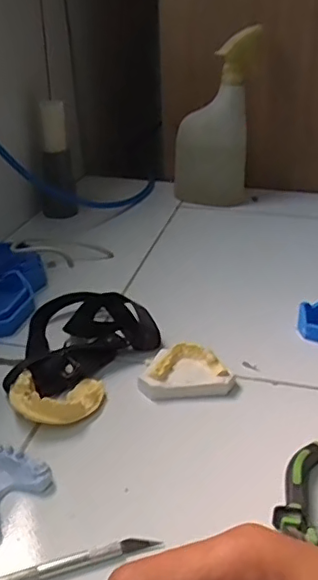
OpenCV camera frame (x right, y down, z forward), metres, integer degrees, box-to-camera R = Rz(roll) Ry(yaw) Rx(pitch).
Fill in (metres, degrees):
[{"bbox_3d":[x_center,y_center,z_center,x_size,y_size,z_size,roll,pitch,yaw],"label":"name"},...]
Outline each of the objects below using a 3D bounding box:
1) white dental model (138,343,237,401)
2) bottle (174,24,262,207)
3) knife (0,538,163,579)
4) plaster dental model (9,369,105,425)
[{"bbox_3d":[0.023,0.068,0.486,0.077,0.025,0.047,1,28,1],"label":"white dental model"},{"bbox_3d":[0.081,-0.242,0.843,0.108,0.244,0.057,1,28,1],"label":"bottle"},{"bbox_3d":[-0.066,0.160,0.328,0.135,0.007,0.008,-9,29,-17],"label":"knife"},{"bbox_3d":[-0.079,0.084,0.452,0.072,0.020,0.052,-5,28,-10],"label":"plaster dental model"}]

